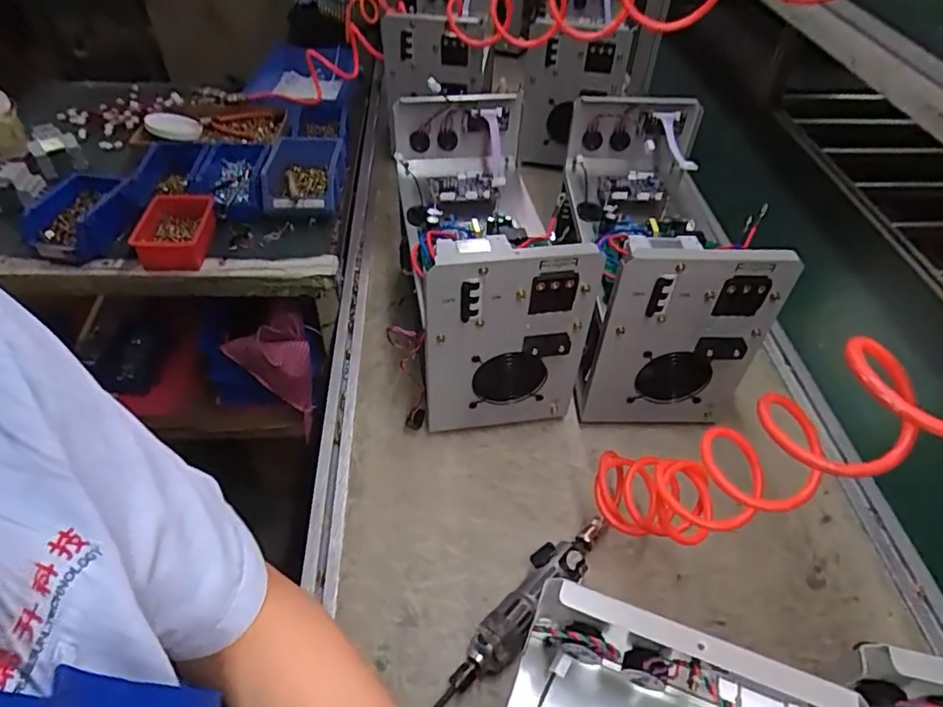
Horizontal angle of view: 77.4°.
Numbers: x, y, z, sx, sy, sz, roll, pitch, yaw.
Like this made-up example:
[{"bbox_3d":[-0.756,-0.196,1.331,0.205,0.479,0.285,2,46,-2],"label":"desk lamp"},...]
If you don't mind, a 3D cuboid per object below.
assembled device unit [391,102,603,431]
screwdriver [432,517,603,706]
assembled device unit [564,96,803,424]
[{"bbox_3d":[0.011,-0.125,0.783,0.204,0.279,0.376,-1,46,-4],"label":"assembled device unit"},{"bbox_3d":[0.054,0.254,0.590,0.048,0.042,0.263,35,54,27],"label":"screwdriver"},{"bbox_3d":[0.235,-0.132,0.799,0.195,0.275,0.400,4,46,1],"label":"assembled device unit"}]

